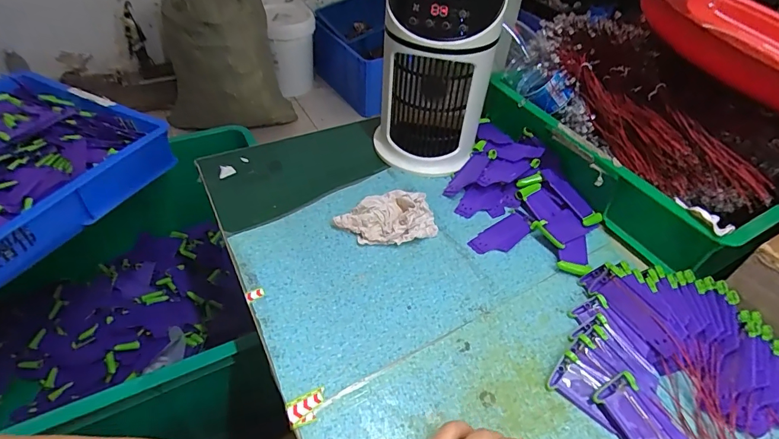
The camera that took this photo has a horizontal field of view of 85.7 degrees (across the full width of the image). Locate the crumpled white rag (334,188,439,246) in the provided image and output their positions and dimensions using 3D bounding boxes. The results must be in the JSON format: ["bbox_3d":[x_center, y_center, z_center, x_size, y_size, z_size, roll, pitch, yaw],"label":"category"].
[{"bbox_3d":[-0.004,0.001,0.482,0.110,0.030,0.061,-10,47,-14],"label":"crumpled white rag"}]

